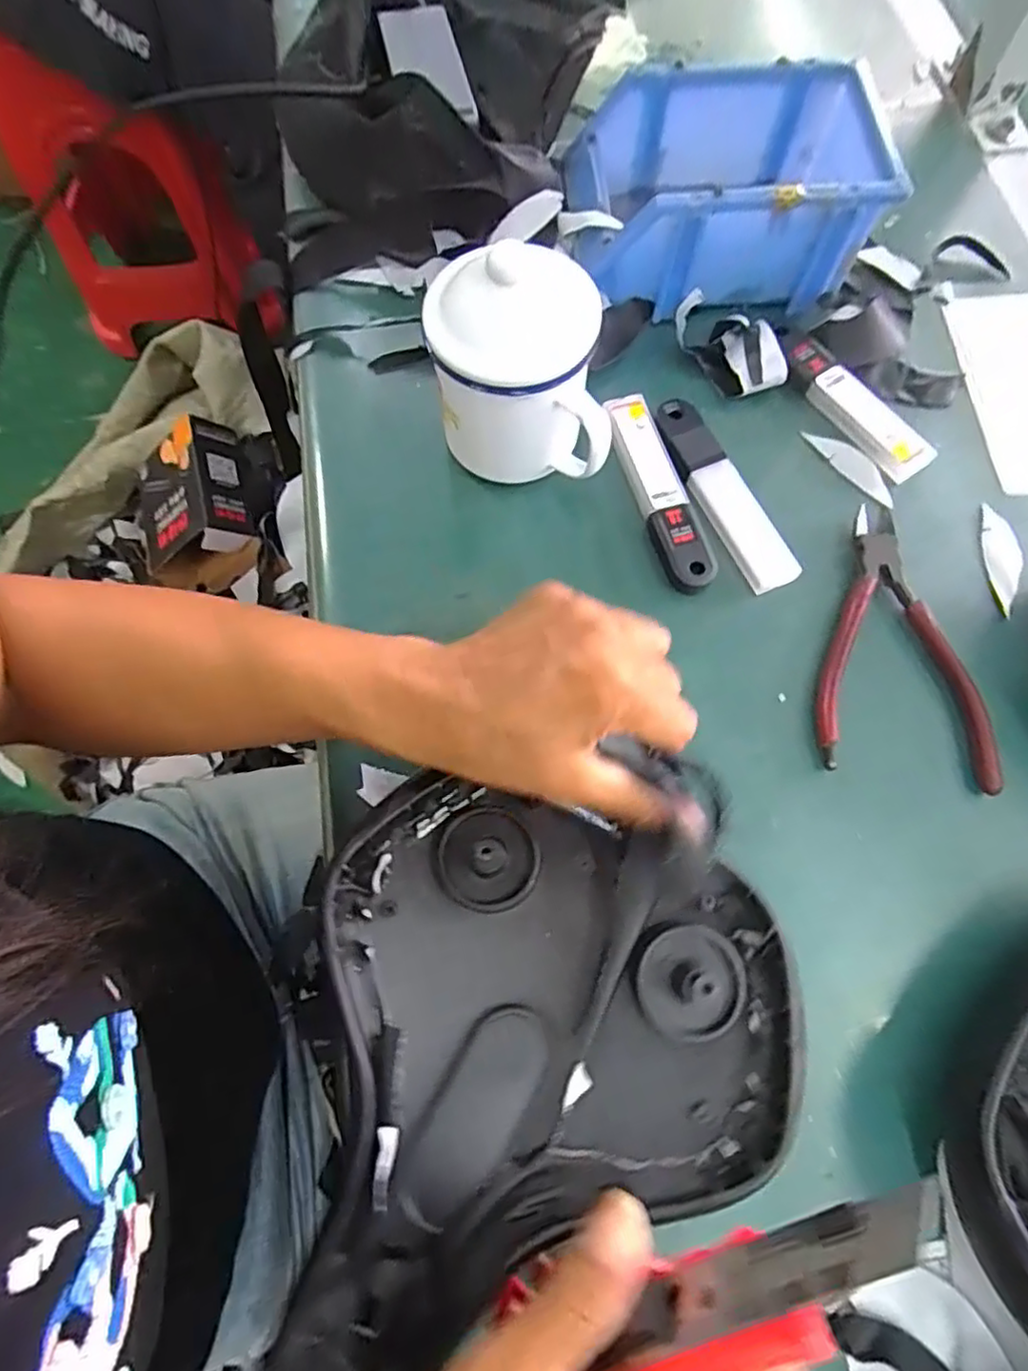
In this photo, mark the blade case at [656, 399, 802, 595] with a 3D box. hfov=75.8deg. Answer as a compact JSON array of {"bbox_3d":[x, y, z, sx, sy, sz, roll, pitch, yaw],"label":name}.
[{"bbox_3d":[0.117,-0.109,0.373,0.030,0.012,0.126,-22,72,-8],"label":"blade case"}]

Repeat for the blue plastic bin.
[{"bbox_3d":[0.137,-0.303,0.405,0.193,0.072,0.124,-6,71,-3],"label":"blue plastic bin"}]

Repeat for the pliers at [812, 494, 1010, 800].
[{"bbox_3d":[0.206,-0.025,0.347,0.087,0.011,0.151,11,71,3],"label":"pliers"}]

